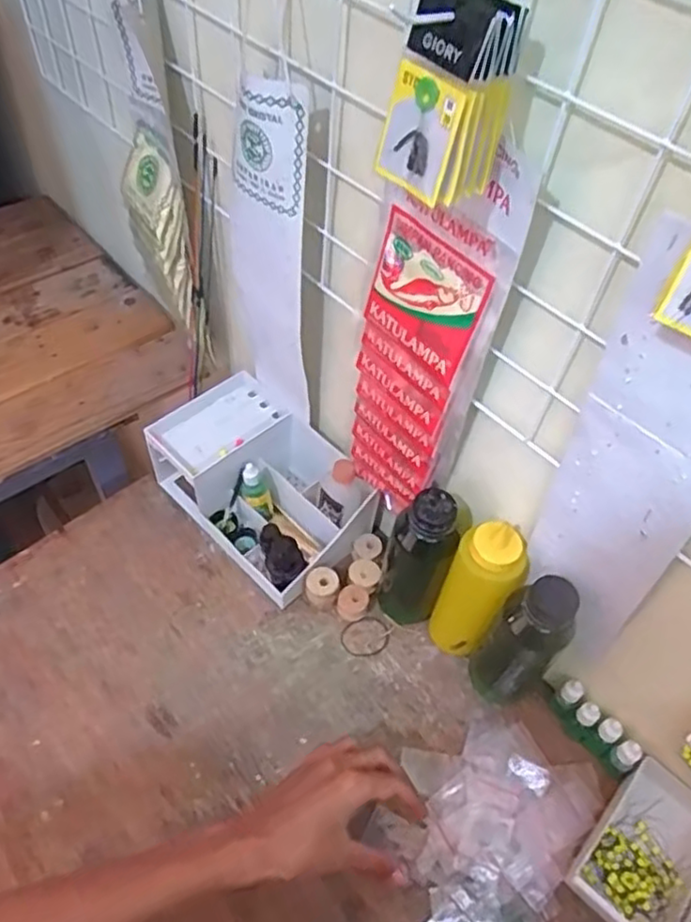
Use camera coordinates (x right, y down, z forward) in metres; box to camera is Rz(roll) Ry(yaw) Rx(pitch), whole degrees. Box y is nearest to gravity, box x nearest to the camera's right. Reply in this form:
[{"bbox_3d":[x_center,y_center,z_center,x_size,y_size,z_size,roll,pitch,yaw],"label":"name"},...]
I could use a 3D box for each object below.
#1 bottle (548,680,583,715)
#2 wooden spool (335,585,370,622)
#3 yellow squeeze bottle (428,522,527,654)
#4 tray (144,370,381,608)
[{"bbox_3d":[0.217,0.232,0.659,0.022,0.055,0.018,-33,62,-26],"label":"bottle"},{"bbox_3d":[0.007,0.153,0.715,0.033,0.024,0.033,3,52,-3],"label":"wooden spool"},{"bbox_3d":[0.124,0.127,0.641,0.059,0.192,0.046,30,56,17],"label":"yellow squeeze bottle"},{"bbox_3d":[-0.090,0.019,0.753,0.154,0.121,0.231,-36,64,-28],"label":"tray"}]

